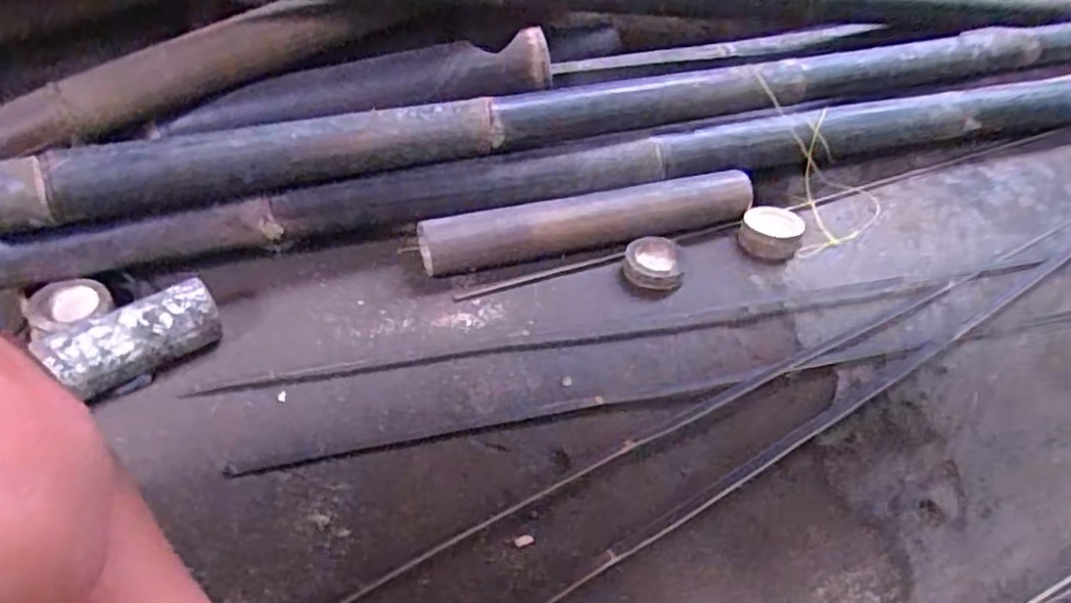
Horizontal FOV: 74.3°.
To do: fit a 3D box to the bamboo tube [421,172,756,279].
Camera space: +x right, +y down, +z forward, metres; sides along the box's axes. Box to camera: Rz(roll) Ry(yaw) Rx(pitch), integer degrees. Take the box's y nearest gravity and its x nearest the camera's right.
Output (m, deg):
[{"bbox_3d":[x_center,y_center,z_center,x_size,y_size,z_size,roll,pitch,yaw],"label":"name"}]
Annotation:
[{"bbox_3d":[0.075,-0.101,0.911,0.448,0.058,0.052,-11,43,-15],"label":"bamboo tube"}]

